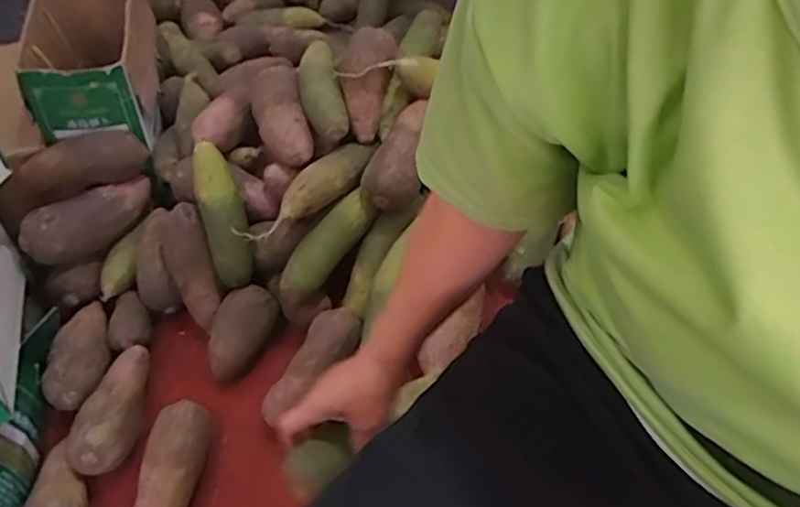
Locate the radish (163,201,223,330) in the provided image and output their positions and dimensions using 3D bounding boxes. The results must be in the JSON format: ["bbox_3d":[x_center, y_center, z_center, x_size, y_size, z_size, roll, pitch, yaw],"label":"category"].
[{"bbox_3d":[-0.274,0.018,0.825,0.063,0.060,0.167,-15,92,-8],"label":"radish"}]

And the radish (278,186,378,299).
[{"bbox_3d":[-0.097,-0.013,0.806,0.045,0.045,0.169,26,57,26],"label":"radish"}]

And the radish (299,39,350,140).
[{"bbox_3d":[-0.108,-0.223,0.856,0.052,0.047,0.170,-13,49,-4],"label":"radish"}]

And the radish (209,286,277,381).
[{"bbox_3d":[-0.207,0.103,0.813,0.055,0.068,0.122,21,55,23],"label":"radish"}]

